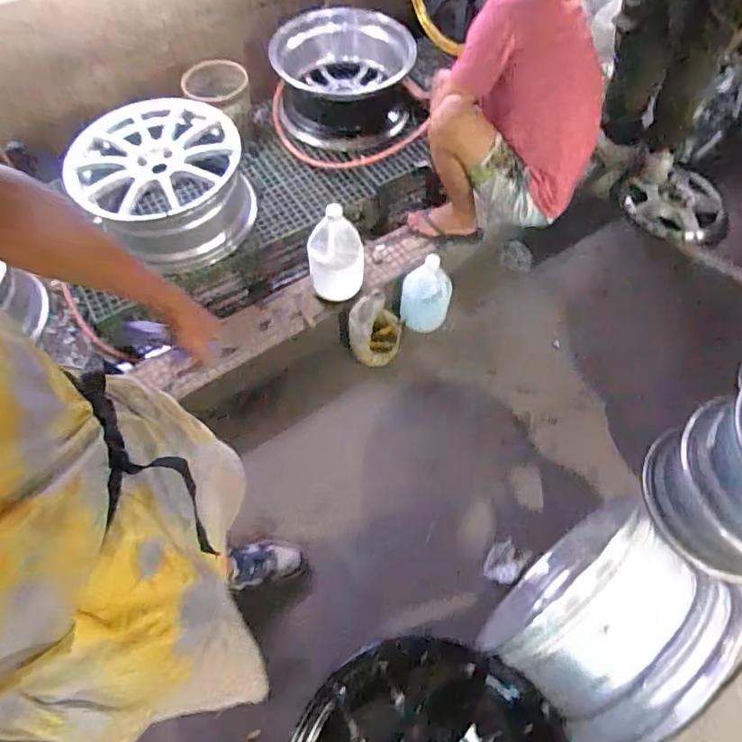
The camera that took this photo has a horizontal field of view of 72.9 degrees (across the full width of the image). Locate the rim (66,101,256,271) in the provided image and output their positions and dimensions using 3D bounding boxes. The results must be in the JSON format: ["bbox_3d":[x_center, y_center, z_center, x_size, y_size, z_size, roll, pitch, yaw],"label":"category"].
[{"bbox_3d":[-0.592,-0.532,1.451,0.442,0.259,0.433,1,62,-1],"label":"rim"}]

